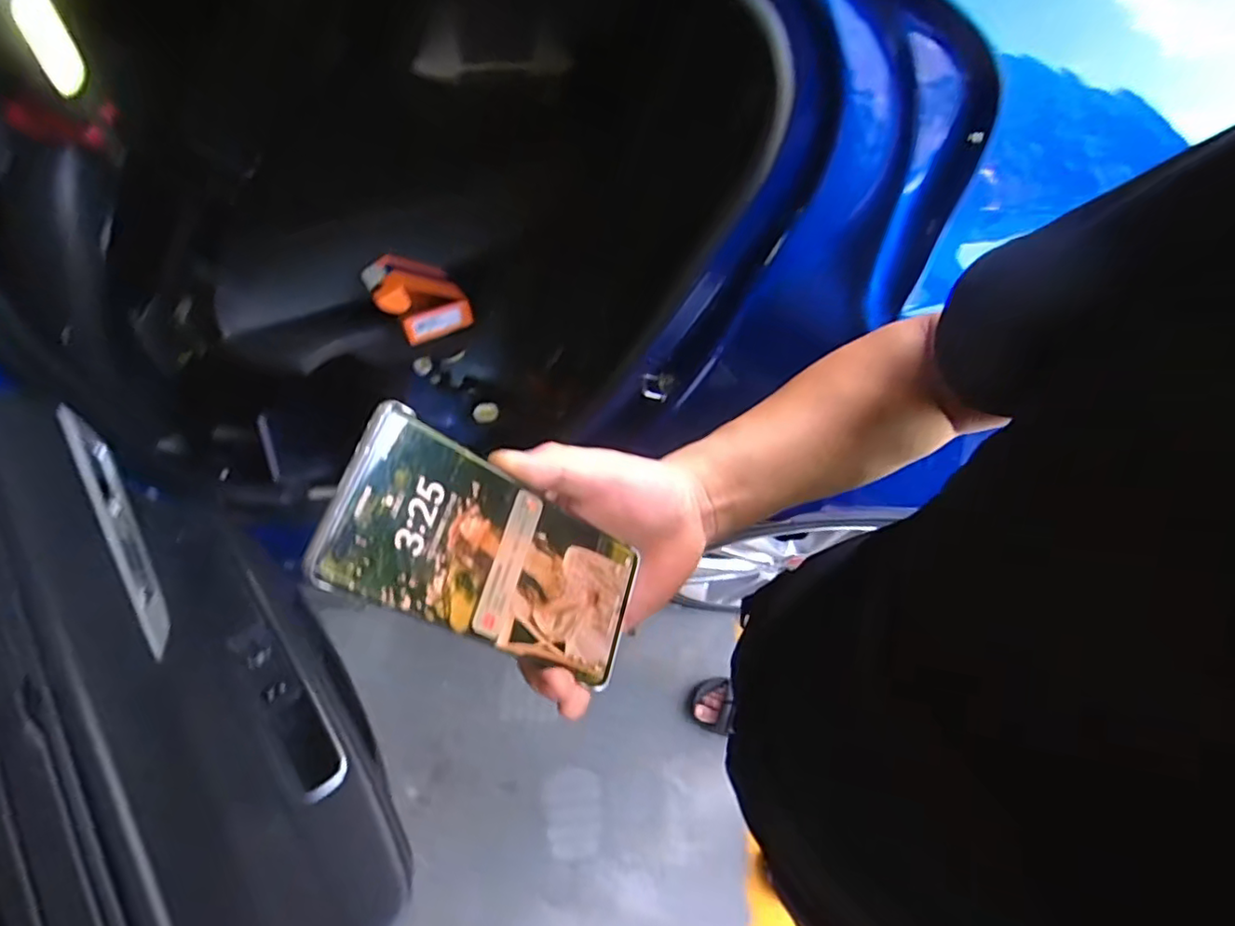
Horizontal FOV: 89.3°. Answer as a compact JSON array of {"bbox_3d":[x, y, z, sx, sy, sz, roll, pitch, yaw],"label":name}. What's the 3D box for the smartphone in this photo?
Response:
[{"bbox_3d":[-0.052,0.044,0.288,0.005,0.160,0.075,-10,56,44],"label":"smartphone"}]

